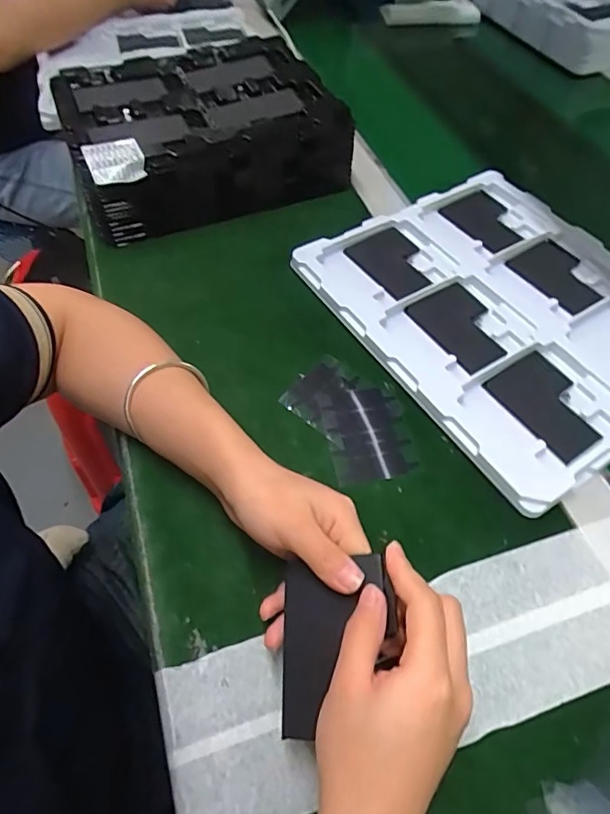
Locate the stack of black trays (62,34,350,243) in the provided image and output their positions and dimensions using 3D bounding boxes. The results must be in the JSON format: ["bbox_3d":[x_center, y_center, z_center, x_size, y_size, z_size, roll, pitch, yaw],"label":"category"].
[{"bbox_3d":[-0.124,-0.324,0.583,0.282,0.086,0.258,-19,58,-15],"label":"stack of black trays"}]

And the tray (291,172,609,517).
[{"bbox_3d":[0.189,-0.095,0.469,0.282,0.018,0.317,-28,60,-20],"label":"tray"}]

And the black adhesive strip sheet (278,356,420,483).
[{"bbox_3d":[0.039,0.011,0.408,0.076,0.004,0.115,-28,64,-18],"label":"black adhesive strip sheet"}]

